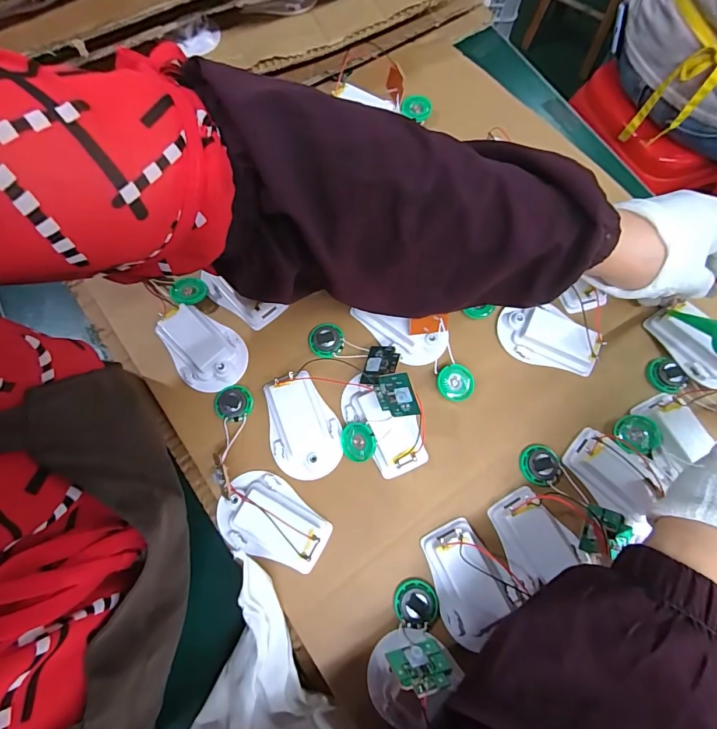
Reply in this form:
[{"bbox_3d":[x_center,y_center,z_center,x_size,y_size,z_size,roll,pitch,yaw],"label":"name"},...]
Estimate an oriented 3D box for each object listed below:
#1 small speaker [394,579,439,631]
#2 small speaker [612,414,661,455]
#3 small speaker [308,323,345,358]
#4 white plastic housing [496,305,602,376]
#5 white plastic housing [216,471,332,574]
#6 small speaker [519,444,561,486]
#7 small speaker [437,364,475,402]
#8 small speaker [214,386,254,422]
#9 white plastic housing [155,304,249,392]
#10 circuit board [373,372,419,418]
[{"bbox_3d":[0.039,0.159,0.275,0.028,0.009,0.028,-1,76,4],"label":"small speaker"},{"bbox_3d":[0.205,0.051,0.307,0.029,0.011,0.029,-12,60,22],"label":"small speaker"},{"bbox_3d":[-0.026,-0.019,0.333,0.028,0.008,0.027,-1,76,4],"label":"small speaker"},{"bbox_3d":[0.149,-0.021,0.328,0.073,0.018,0.041,13,78,7],"label":"white plastic housing"},{"bbox_3d":[-0.060,0.111,0.288,0.079,0.019,0.052,33,81,11],"label":"white plastic housing"},{"bbox_3d":[0.133,0.073,0.303,0.027,0.008,0.029,4,77,5],"label":"small speaker"},{"bbox_3d":[0.075,0.014,0.323,0.028,0.010,0.026,0,74,1],"label":"small speaker"},{"bbox_3d":[-0.096,0.029,0.319,0.028,0.008,0.027,-1,76,4],"label":"small speaker"},{"bbox_3d":[-0.122,-0.013,0.328,0.051,0.019,0.070,-44,77,-7],"label":"white plastic housing"},{"bbox_3d":[0.024,0.022,0.283,0.028,0.005,0.031,-10,108,29],"label":"circuit board"}]

